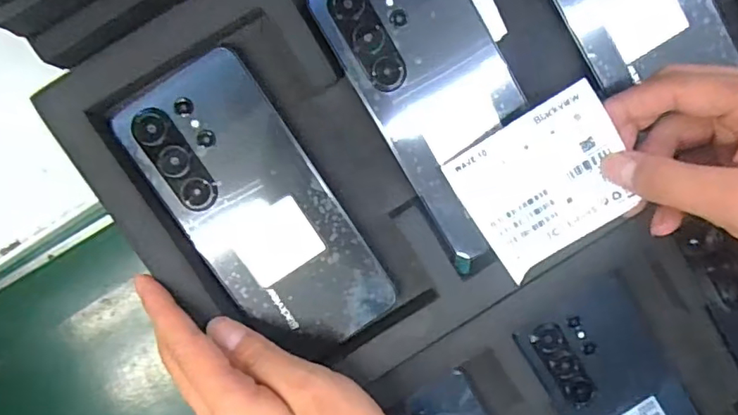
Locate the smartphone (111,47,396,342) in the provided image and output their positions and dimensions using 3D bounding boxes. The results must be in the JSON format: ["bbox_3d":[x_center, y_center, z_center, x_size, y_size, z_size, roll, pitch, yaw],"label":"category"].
[{"bbox_3d":[-0.059,0.002,0.302,0.073,0.016,0.166,-34,94,0],"label":"smartphone"}]

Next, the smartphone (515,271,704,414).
[{"bbox_3d":[0.171,0.133,0.360,0.079,0.006,0.176,-32,94,-1],"label":"smartphone"}]

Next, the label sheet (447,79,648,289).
[{"bbox_3d":[0.092,-0.013,0.291,0.081,0.006,0.071,-33,101,15],"label":"label sheet"}]

